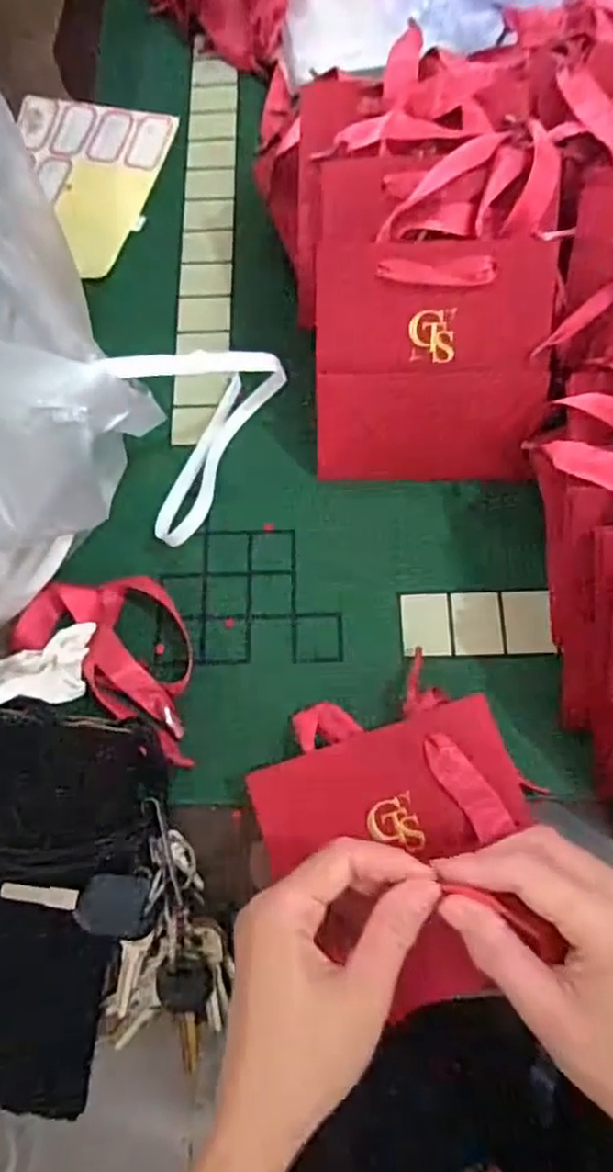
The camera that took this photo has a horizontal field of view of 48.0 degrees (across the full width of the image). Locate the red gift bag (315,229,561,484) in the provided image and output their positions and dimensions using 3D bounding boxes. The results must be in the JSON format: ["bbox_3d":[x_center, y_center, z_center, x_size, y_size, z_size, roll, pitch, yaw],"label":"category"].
[{"bbox_3d":[0.076,-0.134,0.422,0.139,0.010,0.138,1,112,6],"label":"red gift bag"}]

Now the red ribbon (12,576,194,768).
[{"bbox_3d":[-0.108,0.036,0.420,0.136,0.018,0.078,32,75,12],"label":"red ribbon"}]

